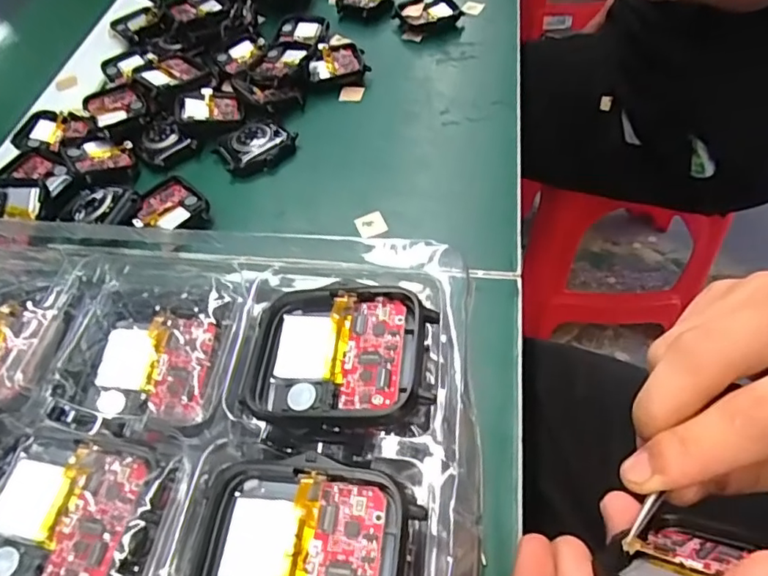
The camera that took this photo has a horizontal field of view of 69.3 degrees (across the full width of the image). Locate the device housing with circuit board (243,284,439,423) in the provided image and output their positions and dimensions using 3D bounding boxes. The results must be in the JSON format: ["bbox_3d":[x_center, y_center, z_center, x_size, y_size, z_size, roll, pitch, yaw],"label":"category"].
[{"bbox_3d":[-0.011,0.016,0.141,0.045,0.008,0.037,0,55,7],"label":"device housing with circuit board"}]

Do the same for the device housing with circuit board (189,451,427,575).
[{"bbox_3d":[-0.017,0.055,0.115,0.044,0.007,0.037,3,55,9],"label":"device housing with circuit board"}]

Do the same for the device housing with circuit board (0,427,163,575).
[{"bbox_3d":[-0.075,0.053,0.132,0.042,0.012,0.037,7,56,11],"label":"device housing with circuit board"}]

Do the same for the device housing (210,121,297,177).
[{"bbox_3d":[-0.078,-0.087,0.340,0.047,0.011,0.034,-20,55,-8],"label":"device housing"}]

